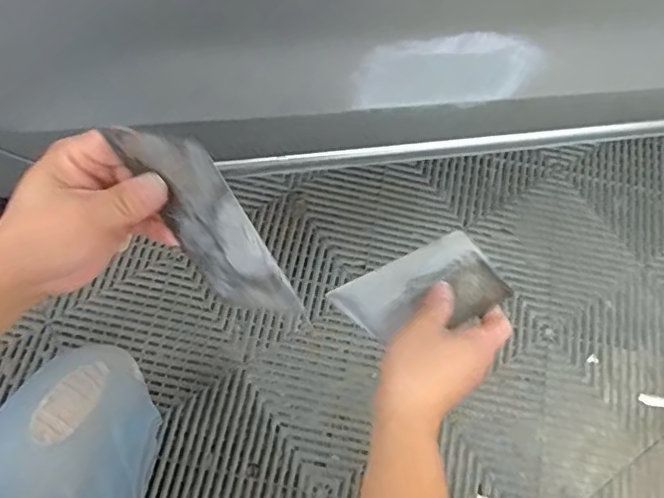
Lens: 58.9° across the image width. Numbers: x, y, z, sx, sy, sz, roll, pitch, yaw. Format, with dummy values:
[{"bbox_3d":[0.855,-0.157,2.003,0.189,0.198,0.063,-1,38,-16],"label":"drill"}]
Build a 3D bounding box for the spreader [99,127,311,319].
[{"bbox_3d":[-0.069,-0.011,0.329,0.066,0.131,0.007,-5,36,41],"label":"spreader"}]

